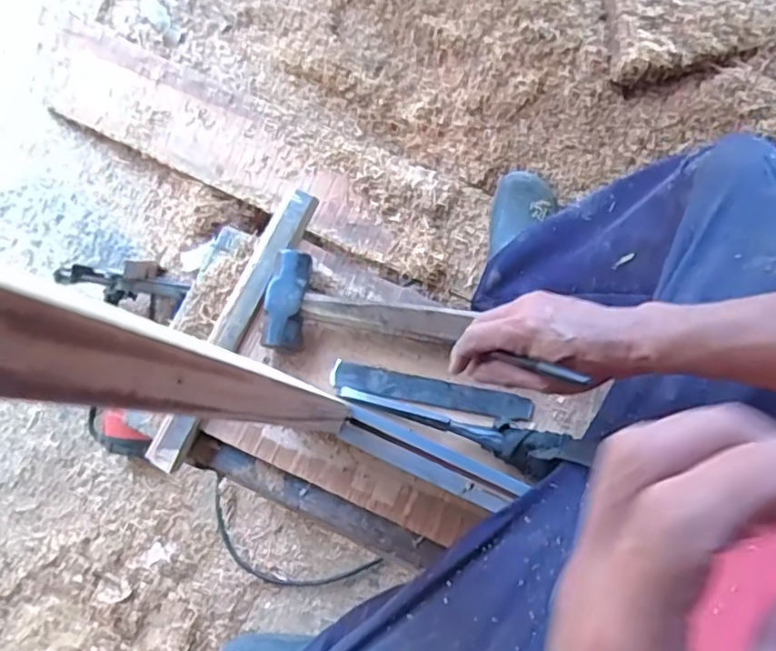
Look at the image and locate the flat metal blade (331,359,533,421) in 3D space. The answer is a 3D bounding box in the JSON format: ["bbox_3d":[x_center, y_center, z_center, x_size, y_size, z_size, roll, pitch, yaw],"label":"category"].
[{"bbox_3d":[0.043,0.068,0.648,0.207,0.007,0.027,10,75,10],"label":"flat metal blade"}]

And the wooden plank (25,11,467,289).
[{"bbox_3d":[-0.319,-0.357,1.180,1.009,0.043,0.195,27,98,16],"label":"wooden plank"}]

